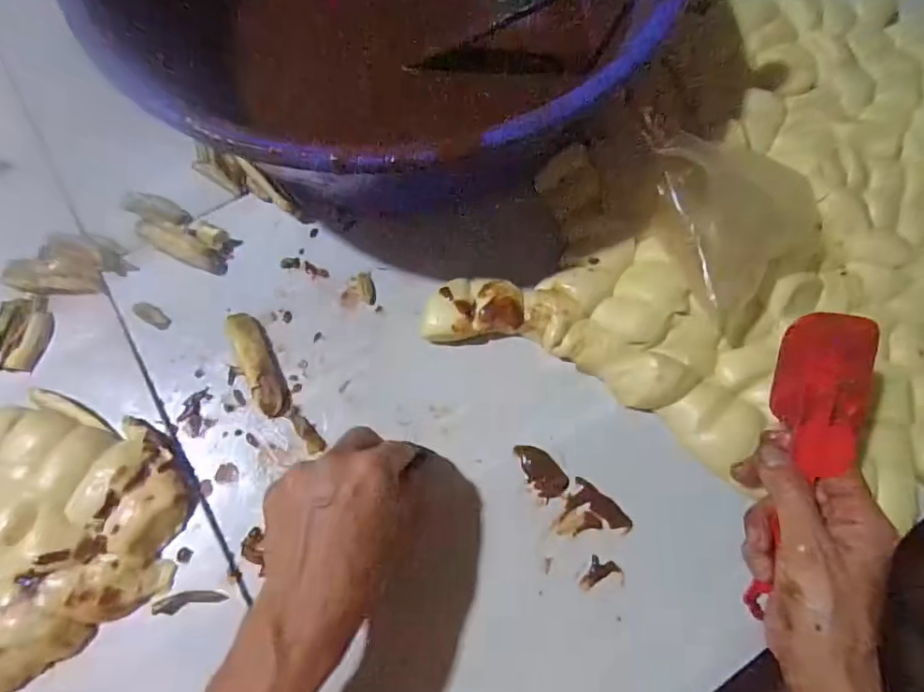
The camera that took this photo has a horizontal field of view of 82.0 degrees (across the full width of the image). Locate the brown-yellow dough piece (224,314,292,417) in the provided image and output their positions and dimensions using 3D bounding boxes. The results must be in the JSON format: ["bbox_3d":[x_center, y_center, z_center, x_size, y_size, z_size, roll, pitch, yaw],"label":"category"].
[{"bbox_3d":[-0.154,0.012,0.400,0.024,0.018,0.087,-28,74,-8],"label":"brown-yellow dough piece"}]

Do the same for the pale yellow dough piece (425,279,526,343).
[{"bbox_3d":[0.007,-0.028,0.411,0.076,0.025,0.045,-7,72,-2],"label":"pale yellow dough piece"}]

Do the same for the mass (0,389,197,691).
[{"bbox_3d":[-0.279,0.142,0.352,0.155,0.029,0.198,14,73,5],"label":"mass"}]

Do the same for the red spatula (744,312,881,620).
[{"bbox_3d":[0.209,0.072,0.325,0.046,0.021,0.185,11,93,4],"label":"red spatula"}]

